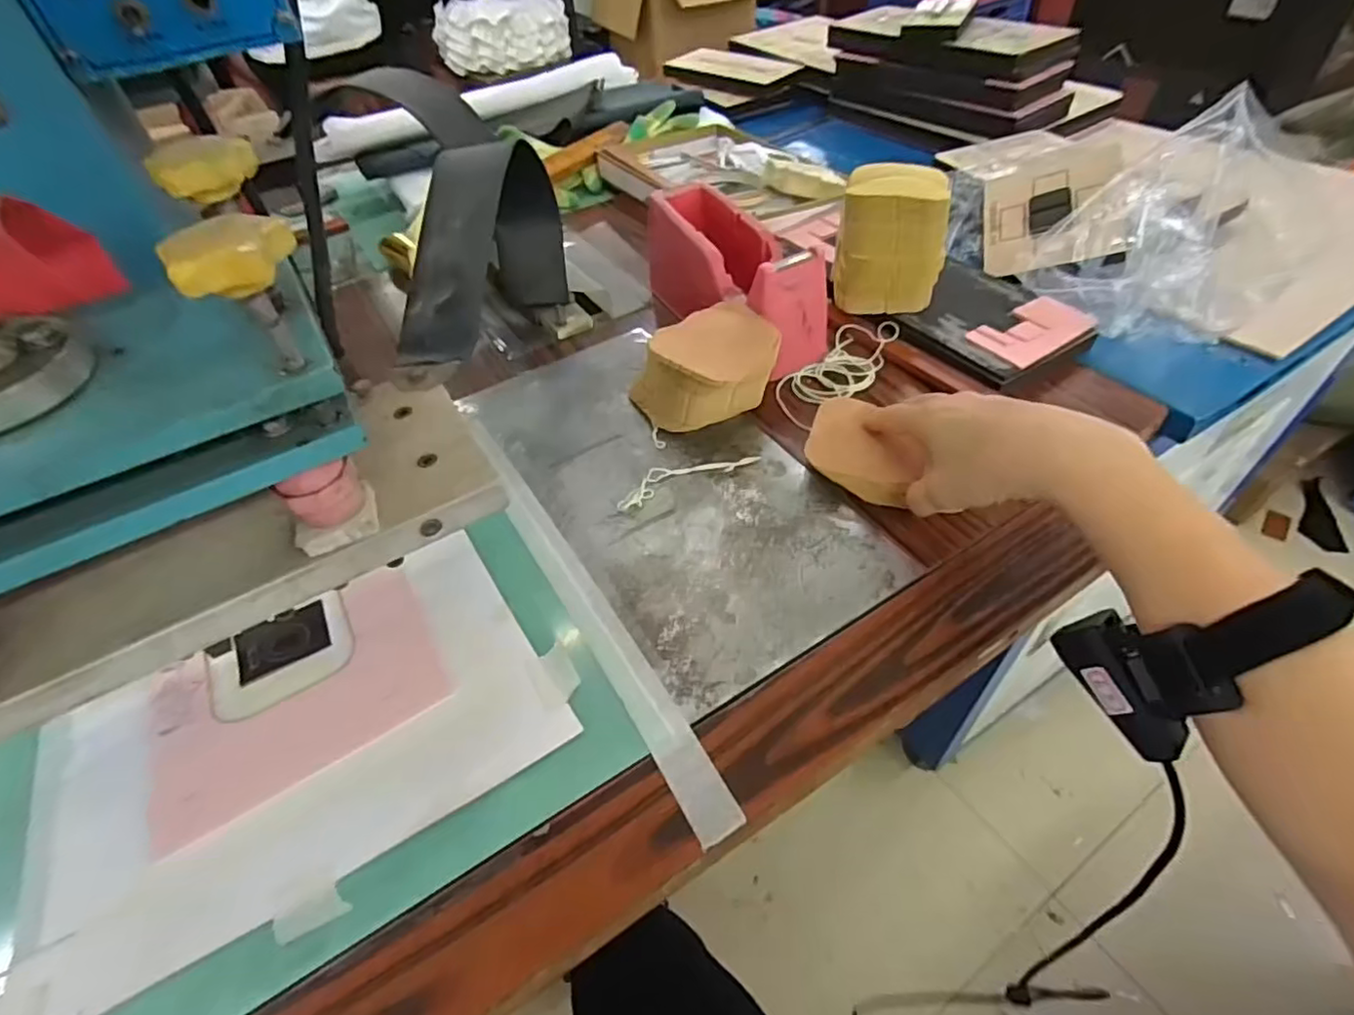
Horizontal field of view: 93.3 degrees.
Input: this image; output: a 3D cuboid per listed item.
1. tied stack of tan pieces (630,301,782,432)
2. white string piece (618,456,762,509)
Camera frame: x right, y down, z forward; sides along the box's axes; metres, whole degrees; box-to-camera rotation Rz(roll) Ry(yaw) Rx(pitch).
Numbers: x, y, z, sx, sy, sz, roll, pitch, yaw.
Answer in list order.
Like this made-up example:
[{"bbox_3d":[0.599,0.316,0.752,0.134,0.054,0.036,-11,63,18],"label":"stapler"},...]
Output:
[{"bbox_3d":[0.024,-0.106,0.497,0.105,0.067,0.078,-18,49,-11],"label":"tied stack of tan pieces"},{"bbox_3d":[0.006,-0.024,0.464,0.108,0.005,0.026,-21,50,-14],"label":"white string piece"}]

